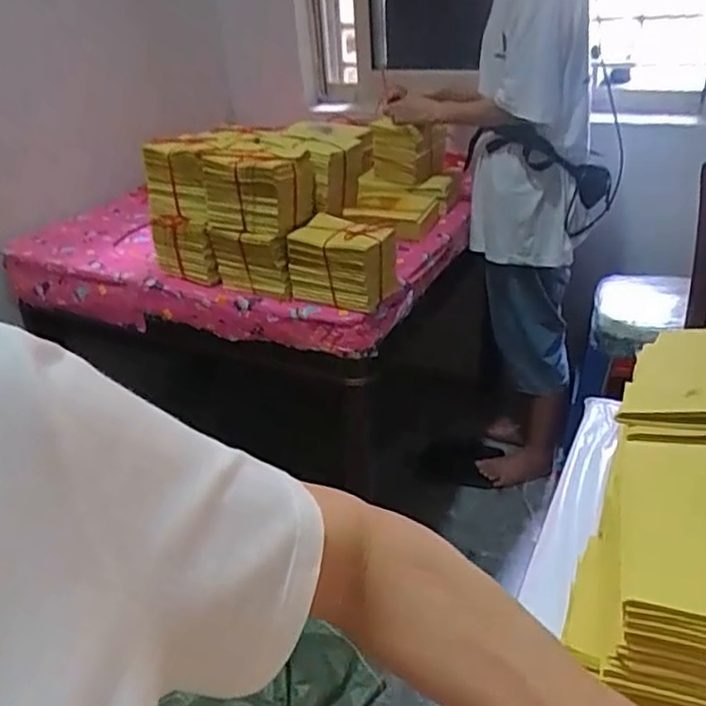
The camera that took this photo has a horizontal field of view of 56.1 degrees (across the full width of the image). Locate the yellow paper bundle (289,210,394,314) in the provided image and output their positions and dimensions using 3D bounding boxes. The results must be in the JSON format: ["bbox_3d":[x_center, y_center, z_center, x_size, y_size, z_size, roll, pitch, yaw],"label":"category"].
[{"bbox_3d":[-0.015,-0.157,1.193,0.185,0.137,0.092,15,36,29],"label":"yellow paper bundle"}]

